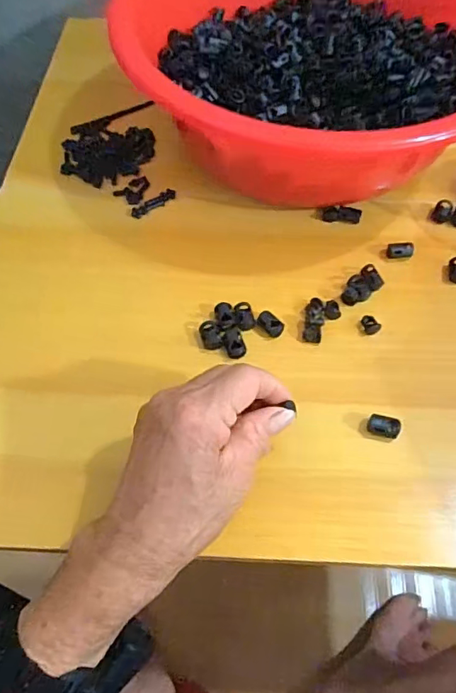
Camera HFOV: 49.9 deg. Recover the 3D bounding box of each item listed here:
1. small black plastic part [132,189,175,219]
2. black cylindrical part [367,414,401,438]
[{"bbox_3d":[-0.065,-0.125,0.428,0.043,0.004,0.013,-33,65,-18],"label":"small black plastic part"},{"bbox_3d":[0.102,0.054,0.325,0.020,0.014,0.012,14,60,8],"label":"black cylindrical part"}]

